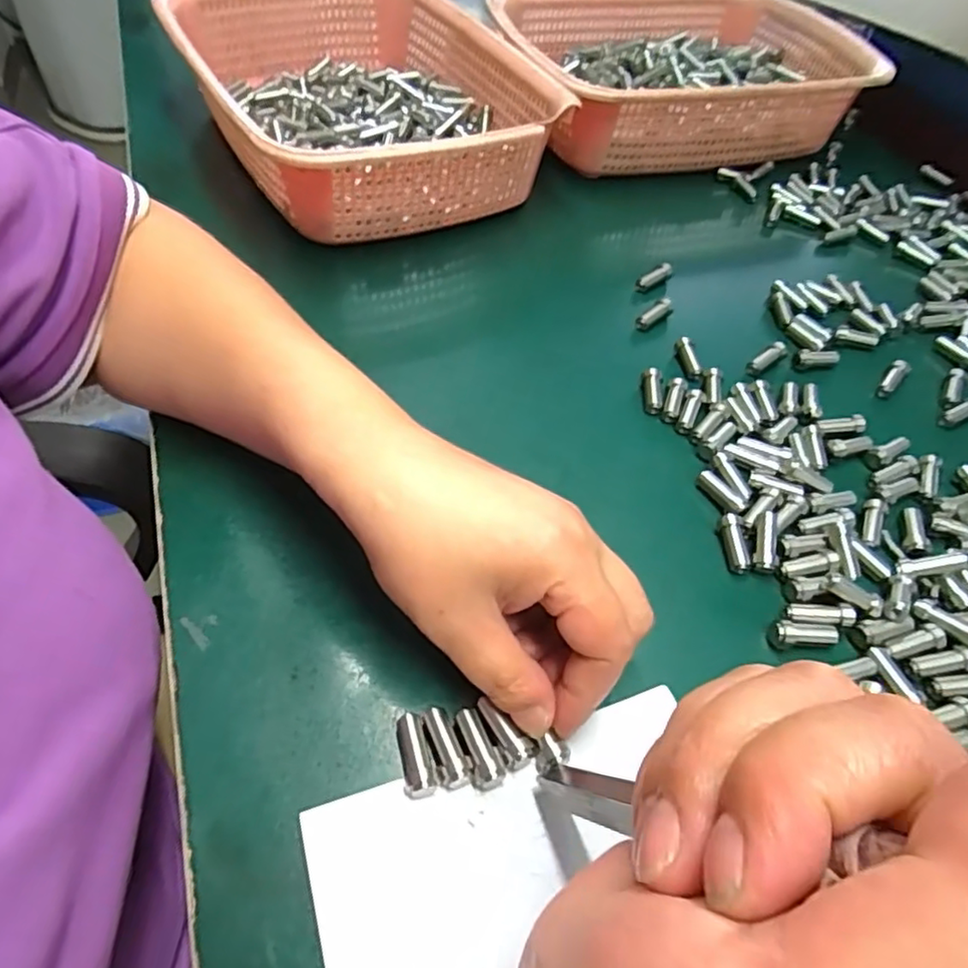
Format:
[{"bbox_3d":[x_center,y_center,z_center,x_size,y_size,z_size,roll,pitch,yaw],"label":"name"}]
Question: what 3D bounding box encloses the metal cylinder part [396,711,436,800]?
[{"bbox_3d":[-0.024,0.094,0.224,0.010,0.010,0.027,-10,54,-13],"label":"metal cylinder part"}]

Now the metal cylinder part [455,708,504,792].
[{"bbox_3d":[-0.003,0.093,0.227,0.010,0.009,0.027,-18,56,-18],"label":"metal cylinder part"}]

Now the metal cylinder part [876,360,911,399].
[{"bbox_3d":[0.237,-0.061,0.374,0.010,0.009,0.030,39,59,23],"label":"metal cylinder part"}]

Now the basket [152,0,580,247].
[{"bbox_3d":[-0.088,-0.279,0.465,0.213,0.069,0.292,-20,57,-20],"label":"basket"}]

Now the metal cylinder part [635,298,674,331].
[{"bbox_3d":[0.105,-0.104,0.395,0.029,0.008,0.008,-33,62,-27],"label":"metal cylinder part"}]

